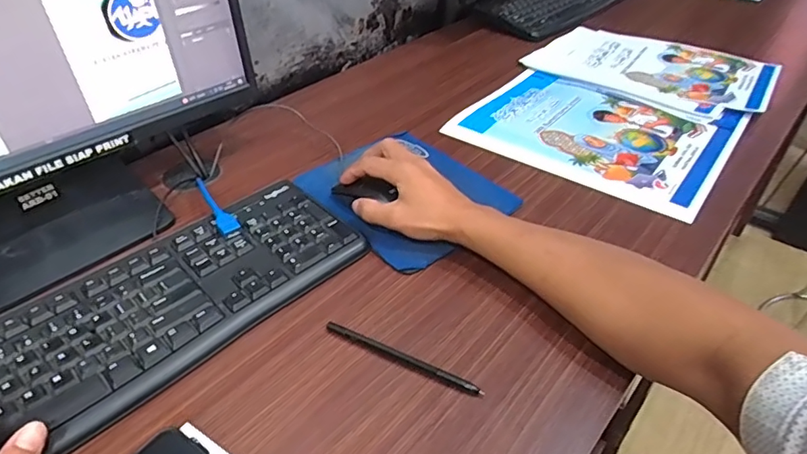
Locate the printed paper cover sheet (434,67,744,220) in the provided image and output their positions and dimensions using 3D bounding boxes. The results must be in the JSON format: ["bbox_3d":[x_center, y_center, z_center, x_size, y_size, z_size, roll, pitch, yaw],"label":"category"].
[{"bbox_3d":[0.258,-0.139,0.694,0.321,0.009,0.270,27,47,27],"label":"printed paper cover sheet"}]

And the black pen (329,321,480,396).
[{"bbox_3d":[-0.002,0.104,0.411,0.138,0.004,0.006,19,44,20],"label":"black pen"}]

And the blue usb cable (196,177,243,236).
[{"bbox_3d":[-0.192,-0.024,0.528,0.019,0.013,0.100,-21,45,-24],"label":"blue usb cable"}]

